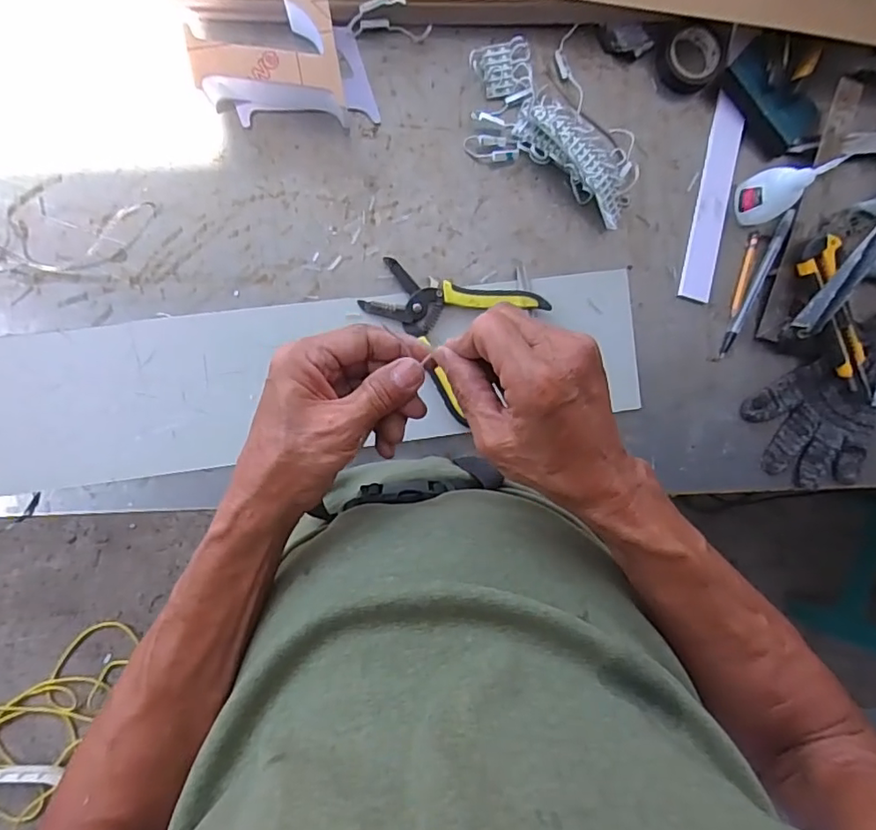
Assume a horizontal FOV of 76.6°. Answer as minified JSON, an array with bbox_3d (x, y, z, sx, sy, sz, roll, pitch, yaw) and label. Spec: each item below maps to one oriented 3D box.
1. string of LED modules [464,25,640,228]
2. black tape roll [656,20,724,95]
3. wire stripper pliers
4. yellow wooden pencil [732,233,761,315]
[{"bbox_3d":[0.114,-0.274,0.514,0.185,0.035,0.125,28,89,-7],"label":"string of LED modules"},{"bbox_3d":[0.240,-0.342,0.529,0.056,0.020,0.057,0,92,-6],"label":"black tape roll"},{"bbox_3d":[0.008,-0.093,0.519,0.143,0.018,0.136,39,88,-6],"label":"wire stripper pliers"},{"bbox_3d":[0.305,-0.141,0.553,0.012,0.005,0.084,16,90,-7],"label":"yellow wooden pencil"}]

